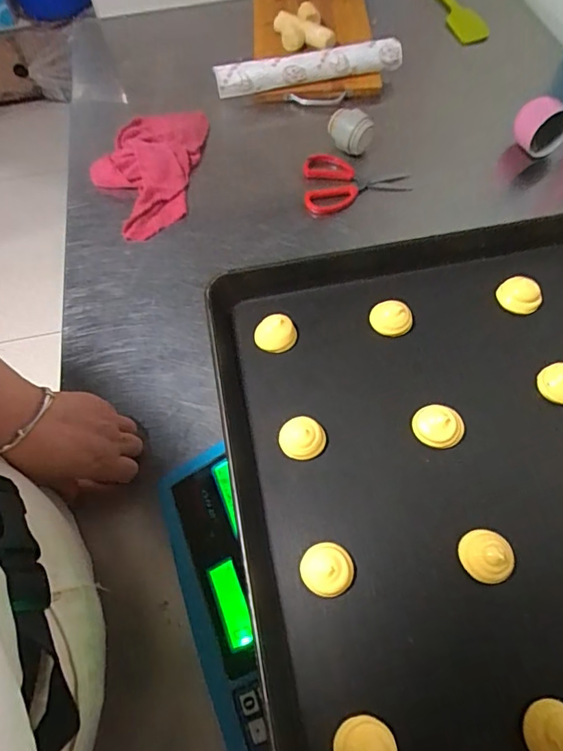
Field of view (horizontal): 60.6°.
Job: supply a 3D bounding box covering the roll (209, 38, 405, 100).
[{"bbox_3d":[0.037,-0.439,0.679,0.266,0.042,0.042,-12,62,-3],"label":"roll"}]

